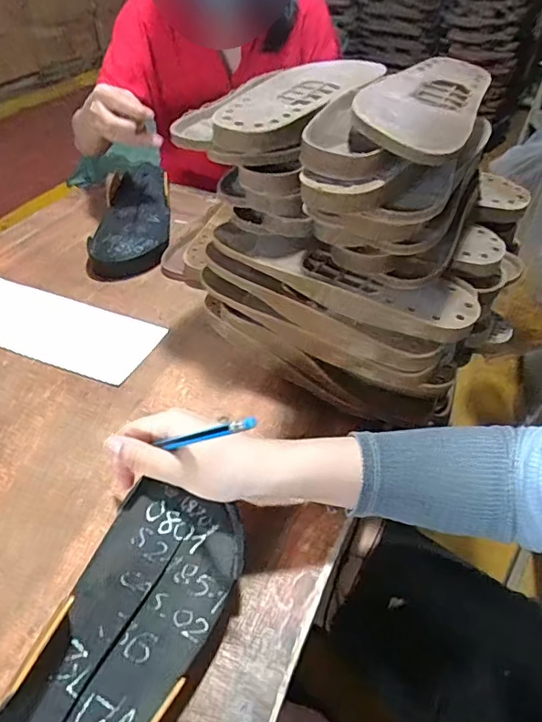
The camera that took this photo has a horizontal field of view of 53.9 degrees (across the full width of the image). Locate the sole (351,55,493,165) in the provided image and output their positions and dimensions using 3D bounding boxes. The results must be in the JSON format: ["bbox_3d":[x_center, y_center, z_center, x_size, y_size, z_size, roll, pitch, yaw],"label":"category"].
[{"bbox_3d":[0.136,-0.231,0.466,0.089,0.024,0.257,17,45,16],"label":"sole"}]

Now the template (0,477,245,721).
[{"bbox_3d":[-0.087,0.172,0.322,0.091,0.018,0.210,31,49,-4],"label":"template"}]

